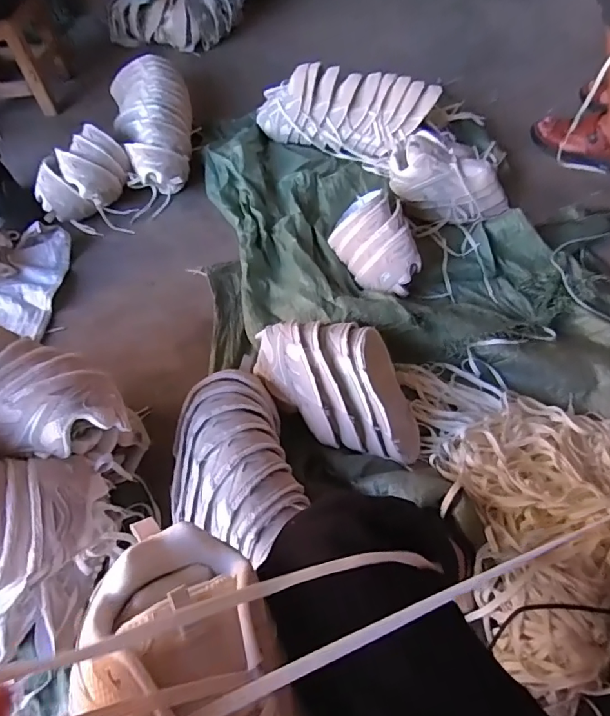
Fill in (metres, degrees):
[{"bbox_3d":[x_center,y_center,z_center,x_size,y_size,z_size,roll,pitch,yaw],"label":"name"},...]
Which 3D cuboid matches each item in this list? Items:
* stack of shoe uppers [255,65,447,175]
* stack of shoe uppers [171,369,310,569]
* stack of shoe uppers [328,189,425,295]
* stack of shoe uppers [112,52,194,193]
[{"bbox_3d":[0.084,-0.618,1.204,0.454,0.166,0.111,21,60,17],"label":"stack of shoe uppers"},{"bbox_3d":[-0.109,0.140,0.670,0.171,0.083,0.284,-17,57,-7],"label":"stack of shoe uppers"},{"bbox_3d":[0.147,-0.223,0.940,0.132,0.098,0.210,-19,57,-9],"label":"stack of shoe uppers"},{"bbox_3d":[-0.406,-0.655,1.297,0.208,0.115,0.561,-17,57,-7],"label":"stack of shoe uppers"}]

